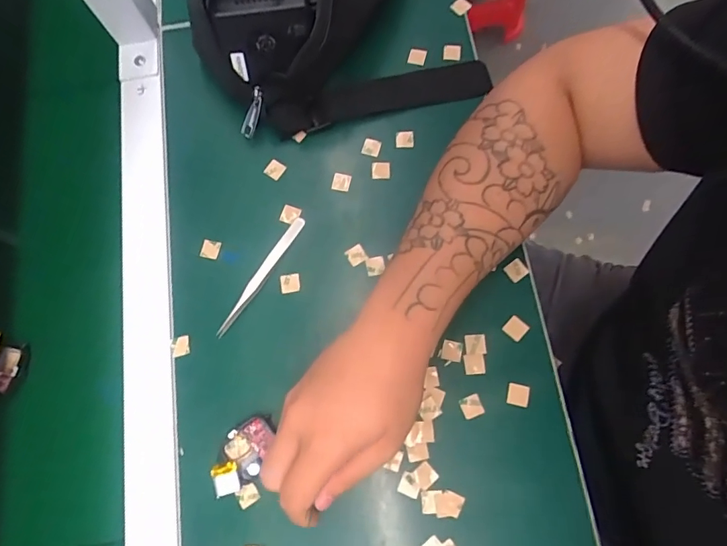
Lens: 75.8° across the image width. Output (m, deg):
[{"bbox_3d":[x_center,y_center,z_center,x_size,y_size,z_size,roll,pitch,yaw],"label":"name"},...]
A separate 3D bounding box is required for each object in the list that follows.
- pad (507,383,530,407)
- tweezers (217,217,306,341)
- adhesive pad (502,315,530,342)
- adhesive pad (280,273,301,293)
[{"bbox_3d":[0.119,0.093,0.357,0.016,0.004,0.016,14,76,5],"label":"pad"},{"bbox_3d":[-0.085,0.002,0.390,0.010,0.008,0.117,33,78,9],"label":"tweezers"},{"bbox_3d":[0.121,0.043,0.370,0.016,0.004,0.017,44,80,12],"label":"adhesive pad"},{"bbox_3d":[-0.061,0.008,0.390,0.016,0.005,0.016,-5,75,0],"label":"adhesive pad"}]

